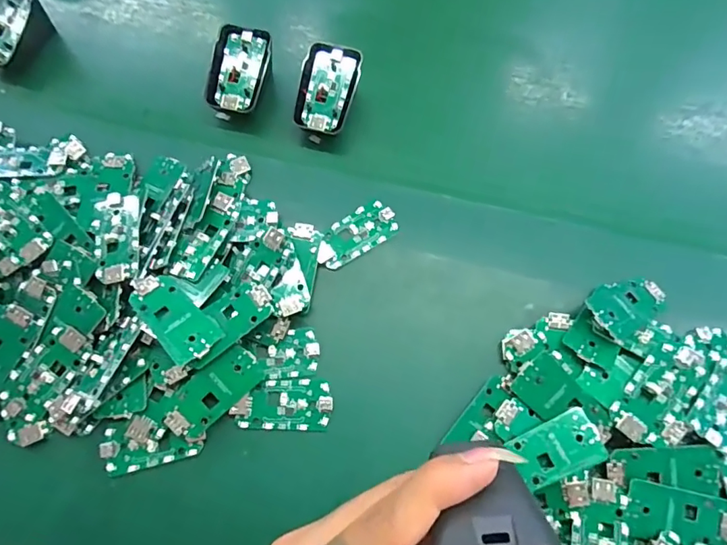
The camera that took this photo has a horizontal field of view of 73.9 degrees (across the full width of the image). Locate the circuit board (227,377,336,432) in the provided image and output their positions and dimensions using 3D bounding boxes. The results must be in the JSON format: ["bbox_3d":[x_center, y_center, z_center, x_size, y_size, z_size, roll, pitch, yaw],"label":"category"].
[{"bbox_3d":[-0.051,0.084,0.309,0.061,0.006,0.032,1,68,0],"label":"circuit board"}]

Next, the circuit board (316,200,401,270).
[{"bbox_3d":[-0.006,-0.028,0.350,0.062,0.009,0.031,-30,71,-12],"label":"circuit board"}]

